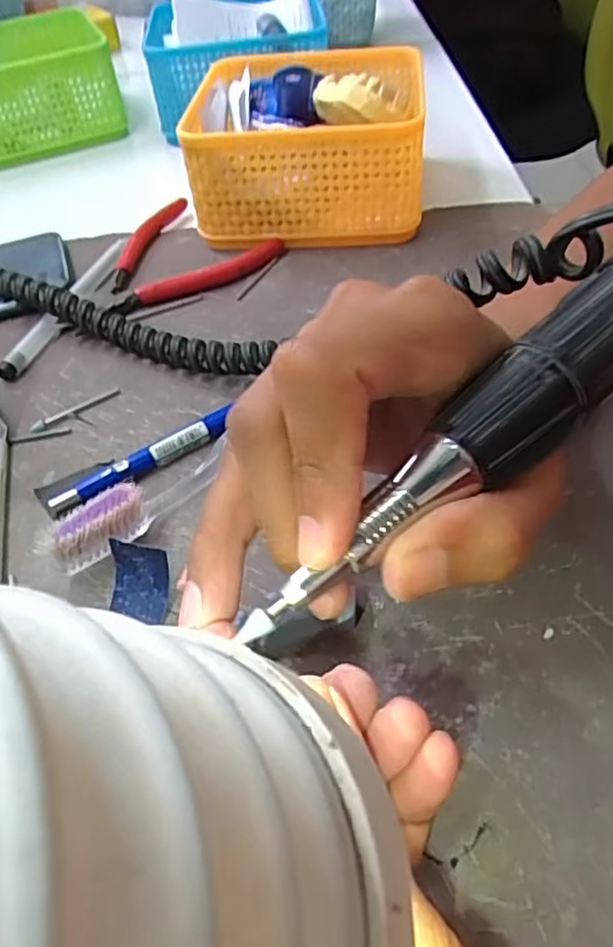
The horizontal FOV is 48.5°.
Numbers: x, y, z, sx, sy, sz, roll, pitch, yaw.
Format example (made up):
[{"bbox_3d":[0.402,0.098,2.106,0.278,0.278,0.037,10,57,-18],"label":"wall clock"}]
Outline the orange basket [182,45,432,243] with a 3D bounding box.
[{"bbox_3d":[0.004,-0.199,0.410,0.133,0.066,0.134,0,48,7],"label":"orange basket"}]

